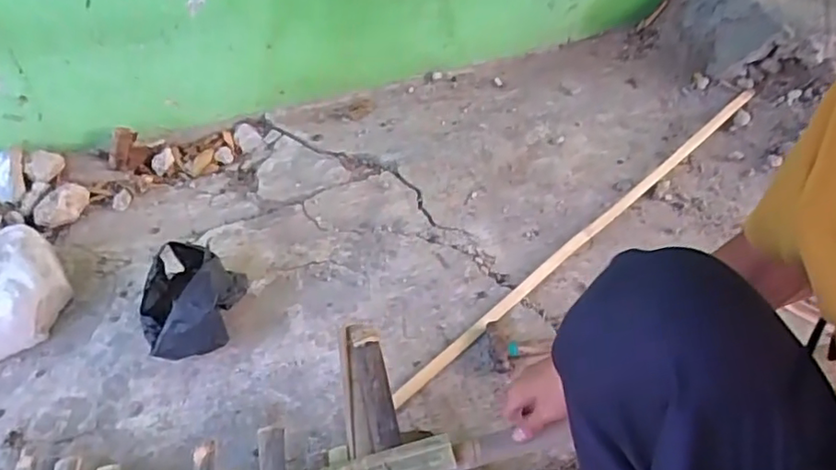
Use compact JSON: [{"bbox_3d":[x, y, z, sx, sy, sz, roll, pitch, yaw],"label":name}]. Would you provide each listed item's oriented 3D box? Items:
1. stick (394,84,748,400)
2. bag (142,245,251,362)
[{"bbox_3d":[0.315,-0.022,1.046,0.932,0.022,0.023,-36,53,-24],"label":"stick"},{"bbox_3d":[-0.357,0.100,0.952,0.145,0.116,0.175,-4,45,-1],"label":"bag"}]

